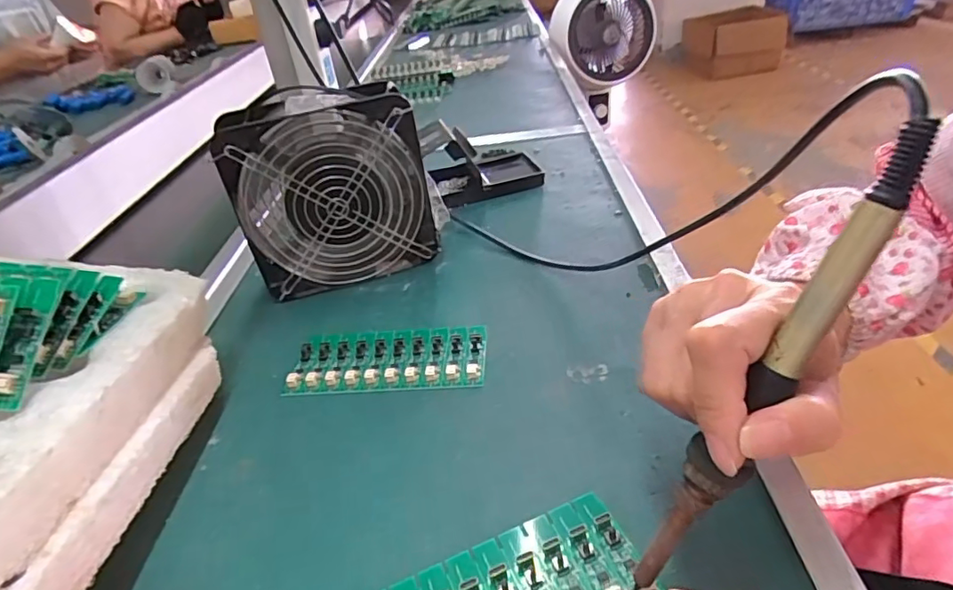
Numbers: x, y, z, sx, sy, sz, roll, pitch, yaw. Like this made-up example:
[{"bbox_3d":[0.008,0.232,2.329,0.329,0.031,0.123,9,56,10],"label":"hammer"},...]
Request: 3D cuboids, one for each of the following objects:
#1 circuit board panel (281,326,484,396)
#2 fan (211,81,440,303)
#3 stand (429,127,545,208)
[{"bbox_3d":[-0.062,0.043,0.389,0.136,0.008,0.061,-3,35,6],"label":"circuit board panel"},{"bbox_3d":[-0.118,-0.086,0.459,0.154,0.155,0.050,-16,36,-13],"label":"fan"},{"bbox_3d":[0.006,-0.152,0.606,0.126,0.065,0.078,-14,35,-10],"label":"stand"}]

